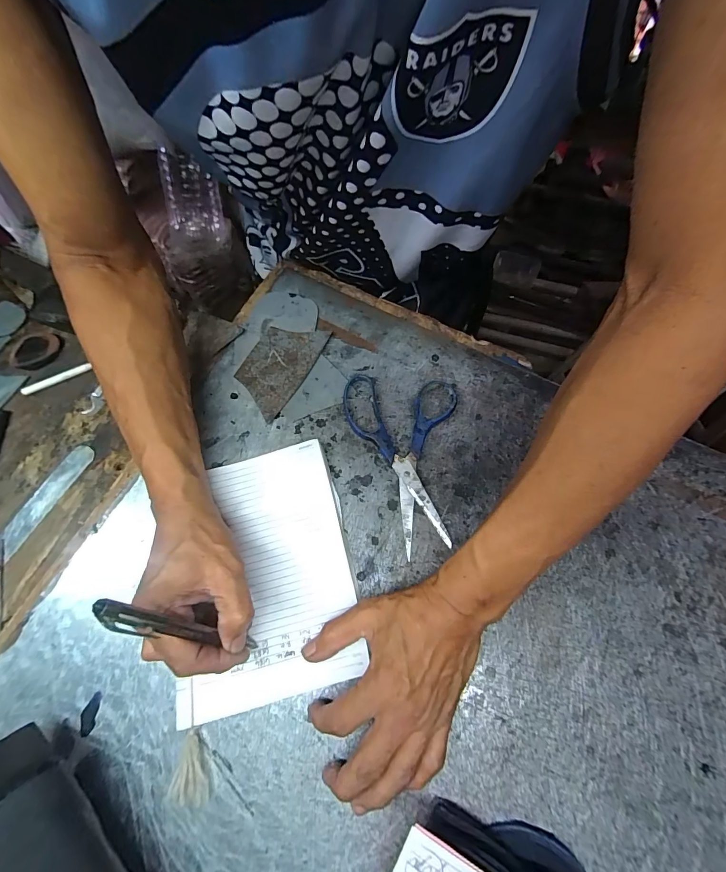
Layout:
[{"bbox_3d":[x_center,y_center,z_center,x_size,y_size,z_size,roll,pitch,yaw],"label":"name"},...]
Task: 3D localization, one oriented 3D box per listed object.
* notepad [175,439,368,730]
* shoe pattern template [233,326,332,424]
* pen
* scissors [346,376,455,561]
[{"bbox_3d":[-0.083,0.111,0.313,0.139,0.016,0.197,-11,68,-1],"label":"notepad"},{"bbox_3d":[-0.089,-0.076,0.387,0.065,0.004,0.108,29,76,11],"label":"shoe pattern template"},{"bbox_3d":[-0.117,0.131,0.246,0.012,0.134,0.013,22,69,38],"label":"pen"},{"bbox_3d":[0.032,0.020,0.346,0.107,0.015,0.163,2,68,4],"label":"scissors"}]

